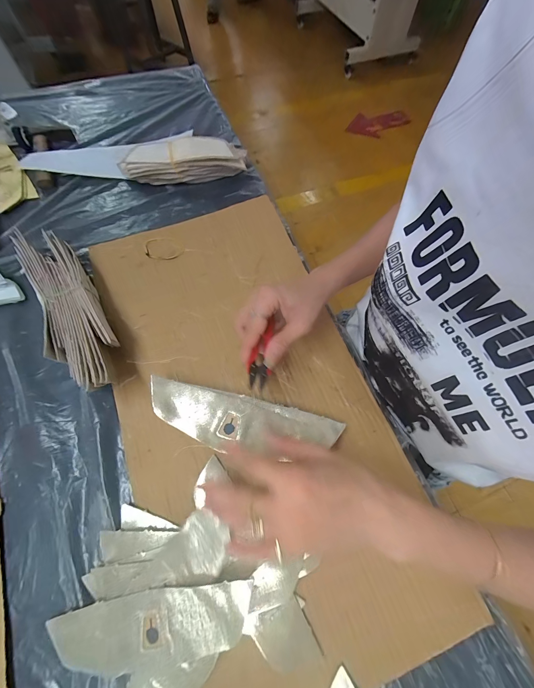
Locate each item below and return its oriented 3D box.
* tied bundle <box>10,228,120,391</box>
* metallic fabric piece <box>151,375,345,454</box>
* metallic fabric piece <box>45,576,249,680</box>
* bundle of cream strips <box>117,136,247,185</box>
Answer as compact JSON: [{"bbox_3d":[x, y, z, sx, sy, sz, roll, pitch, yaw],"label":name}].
[{"bbox_3d":[-0.246,-0.053,0.352,0.066,0.058,0.269,-31,71,-15],"label":"tied bundle"},{"bbox_3d":[-0.026,0.082,0.301,0.204,0.014,0.057,10,66,0],"label":"metallic fabric piece"},{"bbox_3d":[-0.096,0.239,0.235,0.180,0.014,0.053,-20,67,9],"label":"metallic fabric piece"},{"bbox_3d":[-0.138,-0.310,0.474,0.203,0.054,0.067,3,66,-1],"label":"bundle of cream strips"}]

